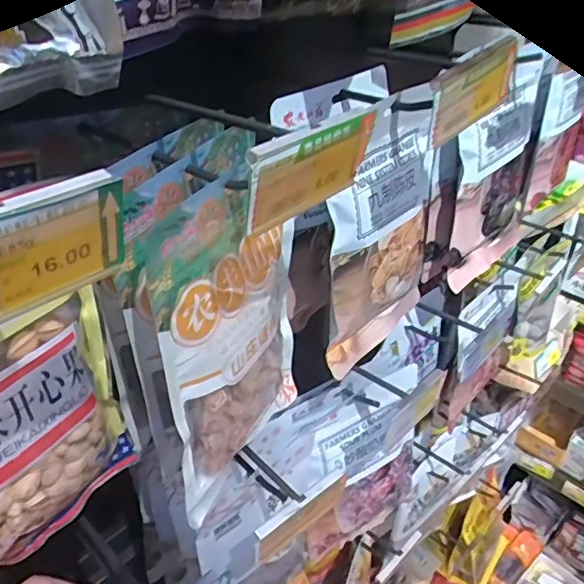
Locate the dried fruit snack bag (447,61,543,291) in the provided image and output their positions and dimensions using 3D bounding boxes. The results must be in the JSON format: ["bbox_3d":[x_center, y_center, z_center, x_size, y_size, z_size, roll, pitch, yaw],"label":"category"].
[{"bbox_3d":[0.212,-0.111,0.581,0.027,0.181,0.158,26,43,33],"label":"dried fruit snack bag"}]

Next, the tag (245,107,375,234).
[{"bbox_3d":[0.010,-0.061,0.271,0.004,0.047,0.085,36,47,25],"label":"tag"}]

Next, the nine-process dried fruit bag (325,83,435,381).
[{"bbox_3d":[0.082,-0.052,0.462,0.031,0.214,0.155,29,45,35],"label":"nine-process dried fruit bag"}]

